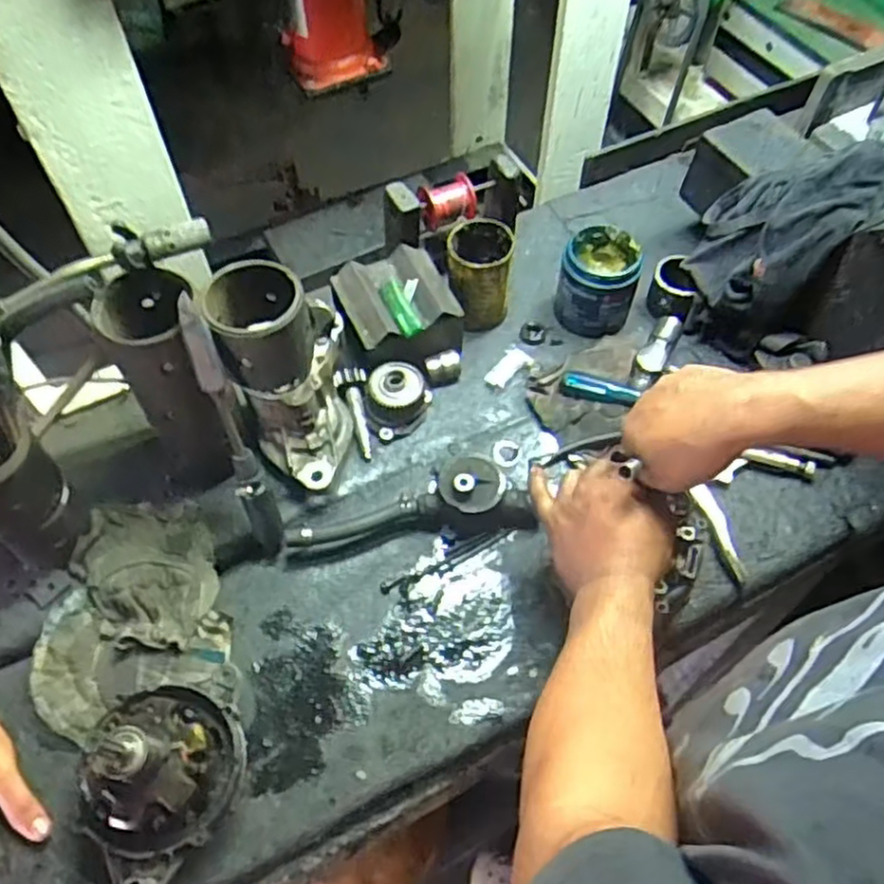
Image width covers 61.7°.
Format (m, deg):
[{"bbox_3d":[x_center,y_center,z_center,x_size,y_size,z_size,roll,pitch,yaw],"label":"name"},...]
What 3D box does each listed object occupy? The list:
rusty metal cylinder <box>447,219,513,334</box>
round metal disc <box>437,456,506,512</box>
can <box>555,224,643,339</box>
[{"bbox_3d":[0.045,-0.197,0.894,0.076,0.109,0.084,2,58,2],"label":"rusty metal cylinder"},{"bbox_3d":[0.031,0.039,0.751,0.065,0.022,0.059,27,62,17],"label":"round metal disc"},{"bbox_3d":[0.187,-0.194,0.897,0.088,0.099,0.090,0,58,0],"label":"can"}]

